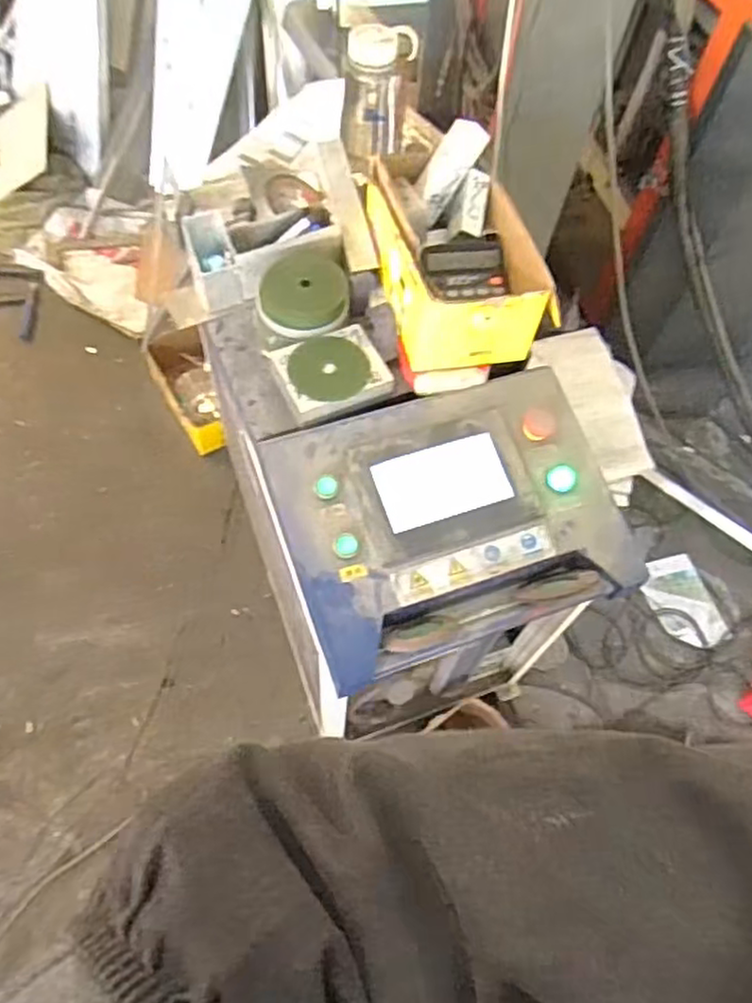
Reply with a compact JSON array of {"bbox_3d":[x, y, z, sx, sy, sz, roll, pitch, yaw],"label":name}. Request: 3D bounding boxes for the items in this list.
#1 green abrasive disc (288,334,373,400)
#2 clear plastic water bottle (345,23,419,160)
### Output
[{"bbox_3d":[-0.057,-0.165,0.874,0.096,0.006,0.095,1,64,-3],"label":"green abrasive disc"},{"bbox_3d":[0.001,-0.562,0.971,0.100,0.148,0.076,3,61,-2],"label":"clear plastic water bottle"}]

